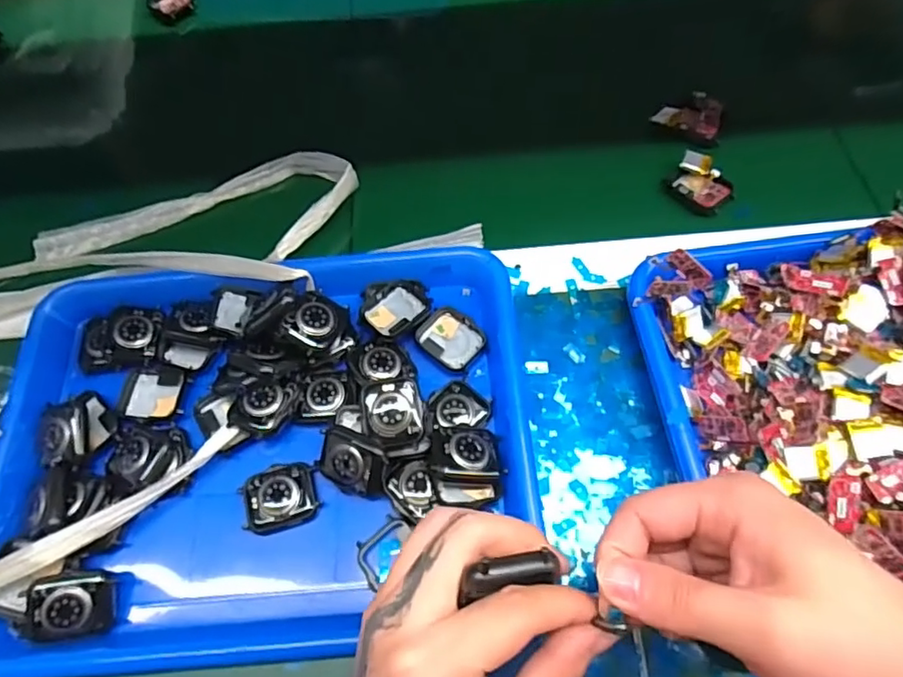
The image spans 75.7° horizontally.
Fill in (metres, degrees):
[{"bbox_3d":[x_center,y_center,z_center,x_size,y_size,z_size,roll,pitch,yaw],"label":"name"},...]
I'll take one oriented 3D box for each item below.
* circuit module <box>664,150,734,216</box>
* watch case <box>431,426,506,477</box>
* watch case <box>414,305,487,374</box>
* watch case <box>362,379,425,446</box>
[{"bbox_3d":[0.198,-0.122,0.463,0.036,0.022,0.049,-38,68,-15],"label":"circuit module"},{"bbox_3d":[0.009,0.070,0.351,0.042,0.012,0.033,7,55,-11],"label":"watch case"},{"bbox_3d":[0.000,0.000,0.402,0.044,0.007,0.037,35,71,18],"label":"watch case"},{"bbox_3d":[-0.036,0.046,0.362,0.037,0.017,0.039,-6,64,0],"label":"watch case"}]

